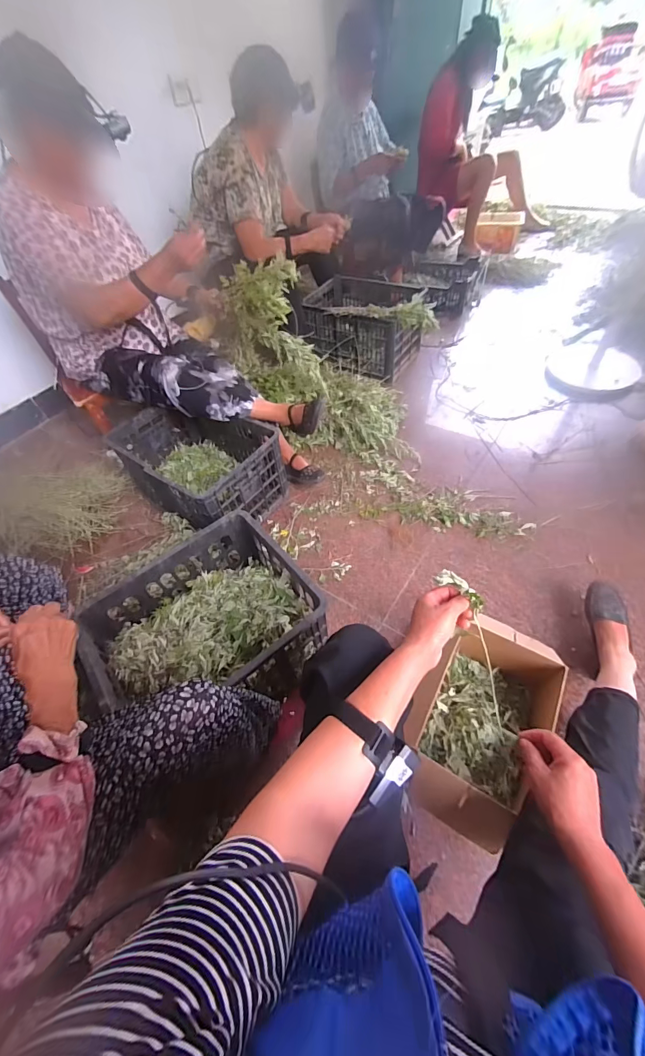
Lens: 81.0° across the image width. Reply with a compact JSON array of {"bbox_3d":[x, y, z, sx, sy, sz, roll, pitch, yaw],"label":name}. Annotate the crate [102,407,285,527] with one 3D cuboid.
[{"bbox_3d":[-0.386,-0.213,1.206,0.472,0.238,0.334,32,63,25],"label":"crate"}]

